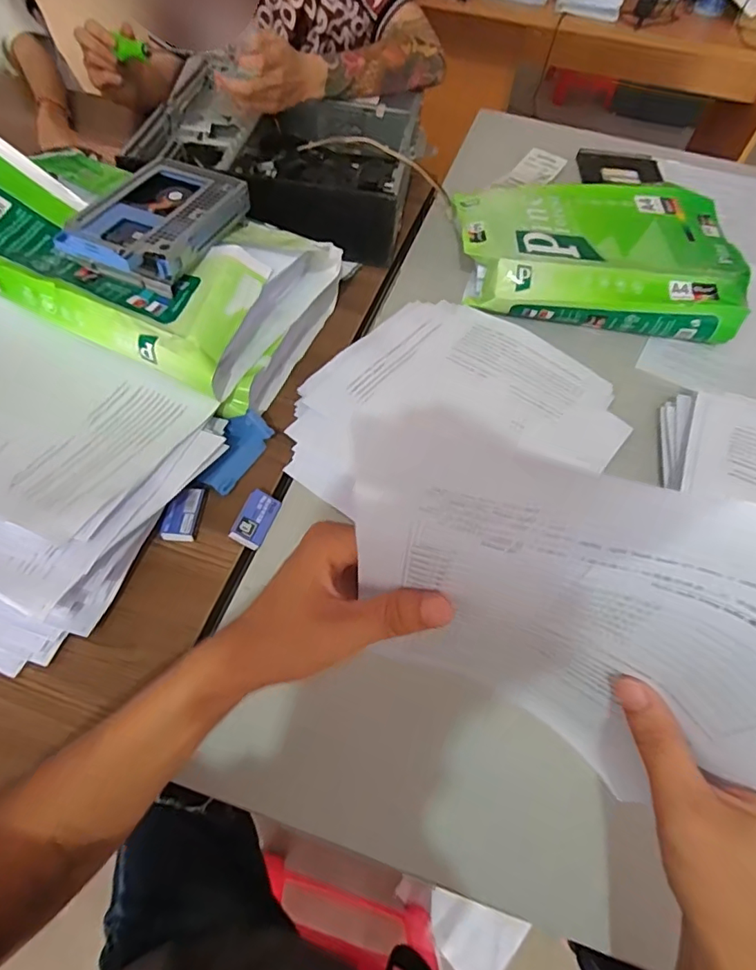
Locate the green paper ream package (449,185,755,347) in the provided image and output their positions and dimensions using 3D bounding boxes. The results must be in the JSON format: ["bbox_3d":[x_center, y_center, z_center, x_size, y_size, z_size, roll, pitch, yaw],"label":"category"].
[{"bbox_3d":[0.297,-0.334,0.722,0.373,0.062,0.298,7,58,0],"label":"green paper ream package"}]

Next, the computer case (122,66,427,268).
[{"bbox_3d":[-0.136,-0.492,0.779,0.359,0.094,0.321,9,58,1],"label":"computer case"}]

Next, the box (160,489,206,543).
[{"bbox_3d":[-0.180,0.026,0.491,0.031,0.007,0.054,13,62,-16],"label":"box"}]

